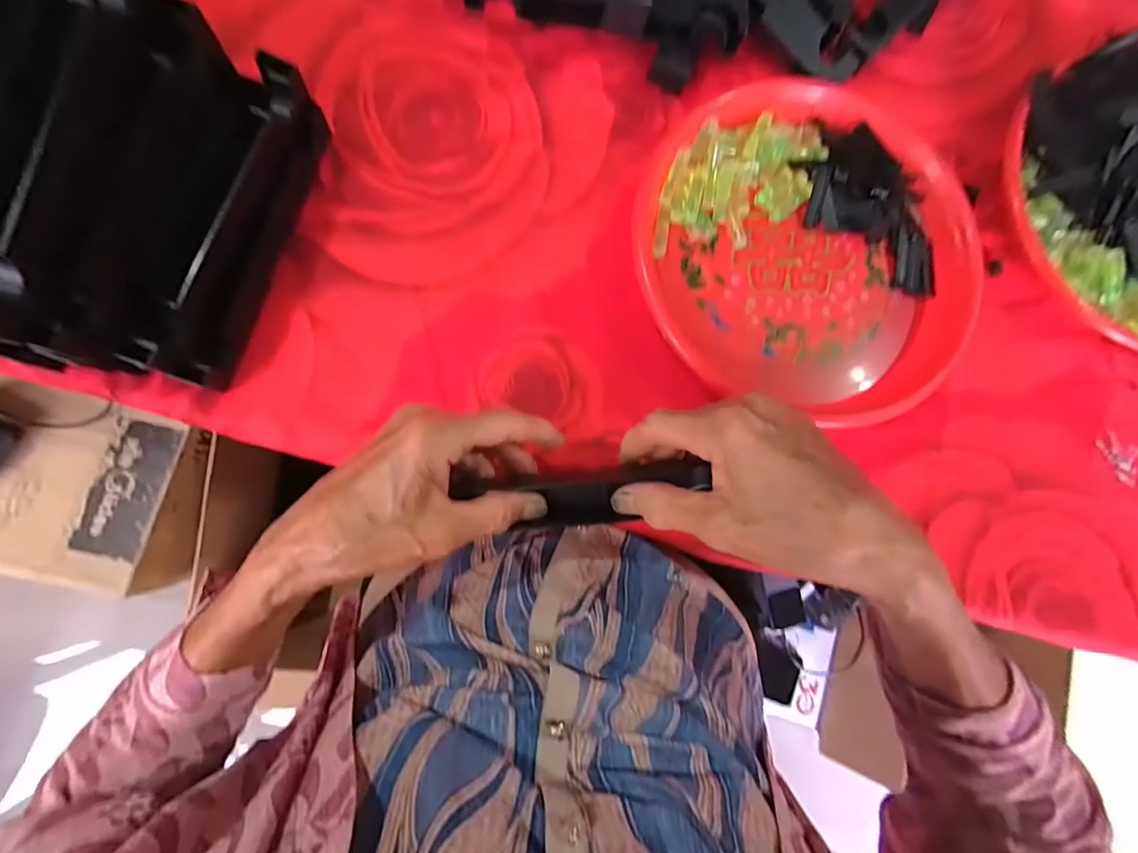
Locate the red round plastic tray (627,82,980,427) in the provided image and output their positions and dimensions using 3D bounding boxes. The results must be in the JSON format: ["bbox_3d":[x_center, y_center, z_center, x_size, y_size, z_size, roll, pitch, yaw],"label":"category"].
[{"bbox_3d":[0.173,-0.138,0.378,0.241,0.026,0.242,1,83,-6],"label":"red round plastic tray"}]

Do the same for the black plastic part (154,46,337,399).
[{"bbox_3d":[-0.201,-0.121,0.326,0.024,0.058,0.194,16,82,-4],"label":"black plastic part"}]

